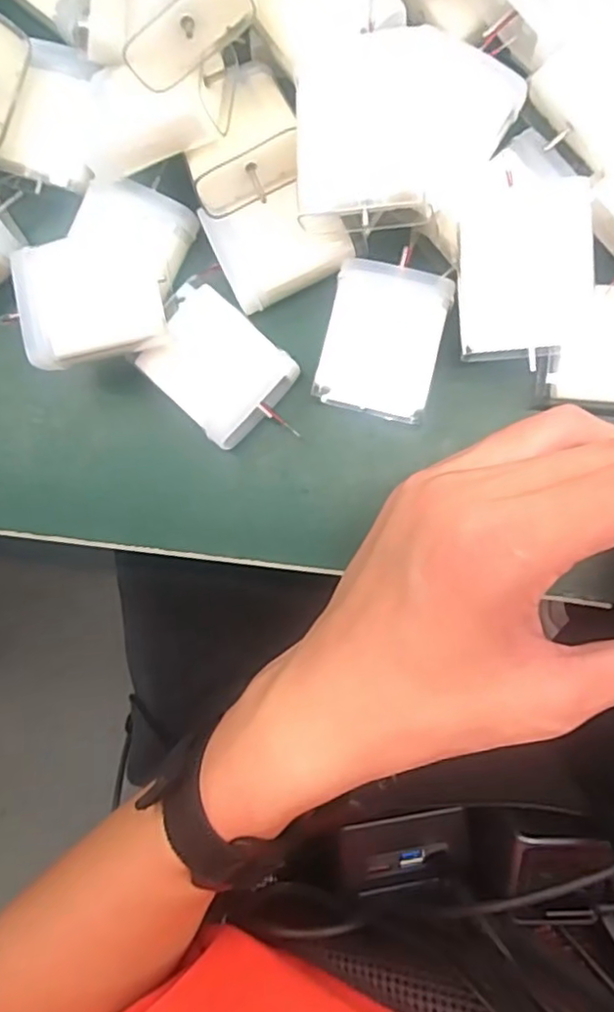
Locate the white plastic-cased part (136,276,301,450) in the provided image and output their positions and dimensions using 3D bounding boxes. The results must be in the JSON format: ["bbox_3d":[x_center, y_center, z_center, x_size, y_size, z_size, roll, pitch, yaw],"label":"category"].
[{"bbox_3d":[-0.032,-0.051,0.240,0.056,0.016,0.039,43,93,7],"label":"white plastic-cased part"}]

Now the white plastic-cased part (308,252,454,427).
[{"bbox_3d":[0.027,-0.061,0.234,0.040,0.014,0.055,14,89,7],"label":"white plastic-cased part"}]

